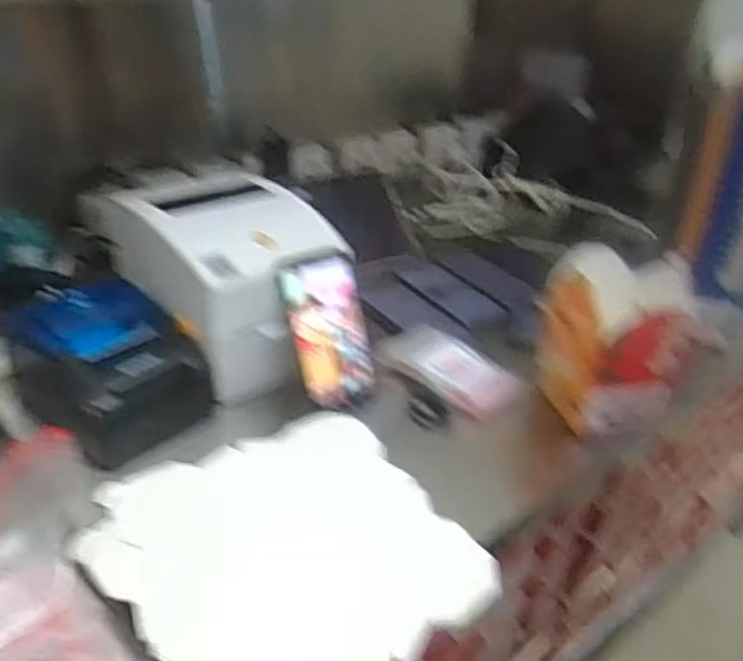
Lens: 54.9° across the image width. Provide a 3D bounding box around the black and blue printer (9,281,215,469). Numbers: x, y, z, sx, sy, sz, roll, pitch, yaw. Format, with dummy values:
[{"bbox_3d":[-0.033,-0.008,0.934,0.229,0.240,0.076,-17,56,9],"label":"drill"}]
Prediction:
[{"bbox_3d":[-0.252,0.033,0.698,0.172,0.095,0.135,27,36,34],"label":"black and blue printer"}]

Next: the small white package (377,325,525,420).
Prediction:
[{"bbox_3d":[0.081,0.038,0.799,0.083,0.022,0.165,-22,38,-38],"label":"small white package"}]

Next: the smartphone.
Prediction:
[{"bbox_3d":[-0.042,0.001,0.726,0.080,0.159,0.015,-16,10,-30],"label":"smartphone"}]

